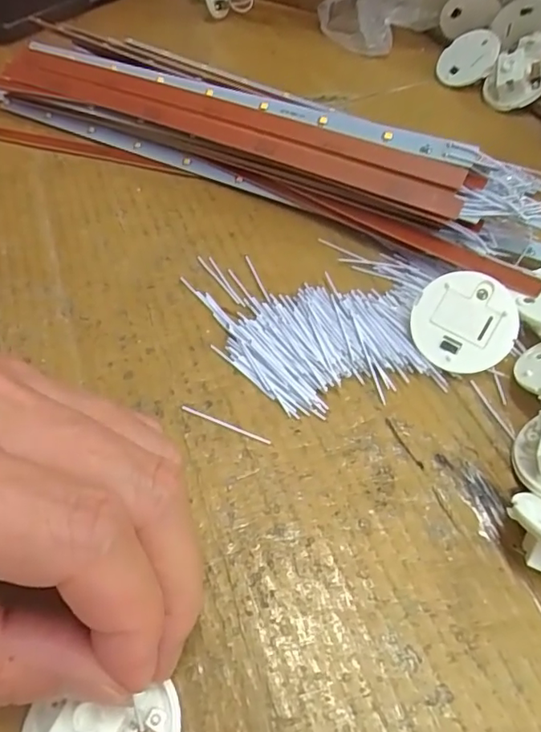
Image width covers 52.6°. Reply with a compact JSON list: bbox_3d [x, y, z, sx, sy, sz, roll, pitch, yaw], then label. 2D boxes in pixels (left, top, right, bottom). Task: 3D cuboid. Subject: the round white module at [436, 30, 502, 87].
[{"bbox_3d":[0.125,-0.196,0.349,0.038,0.005,0.031,-11,80,30],"label":"round white module"}]

